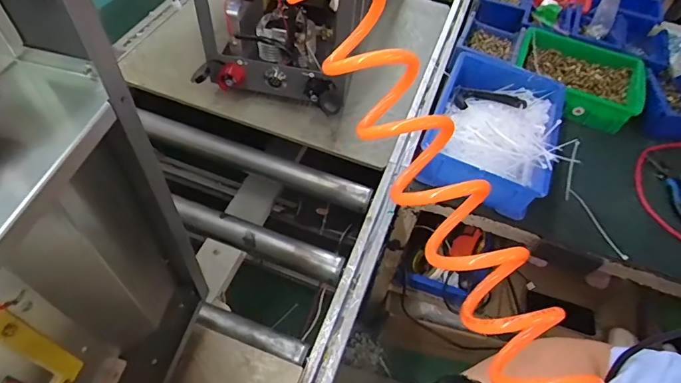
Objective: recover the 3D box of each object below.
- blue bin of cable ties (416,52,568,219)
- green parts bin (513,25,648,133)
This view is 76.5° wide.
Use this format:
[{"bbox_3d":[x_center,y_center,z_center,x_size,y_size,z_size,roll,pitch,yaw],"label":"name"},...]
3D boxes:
[{"bbox_3d":[0.274,-0.116,0.776,0.203,0.083,0.286,24,55,11],"label":"blue bin of cable ties"},{"bbox_3d":[0.459,-0.222,0.853,0.241,0.079,0.154,32,57,17],"label":"green parts bin"}]

